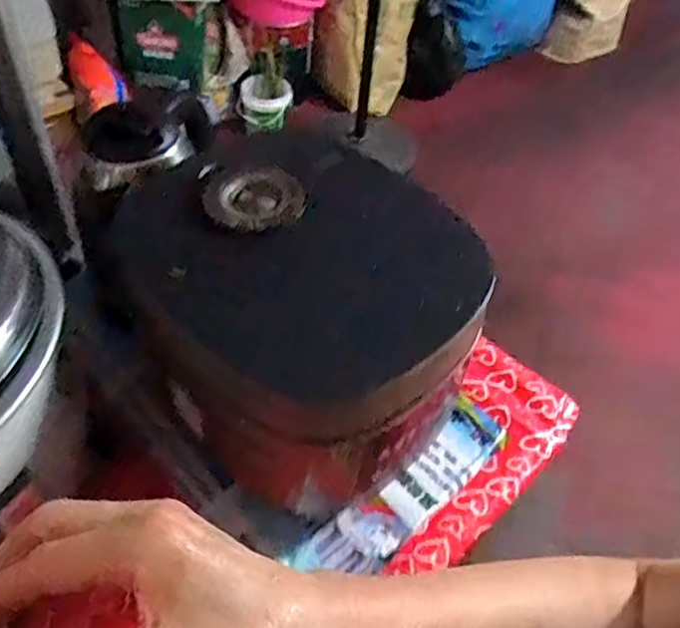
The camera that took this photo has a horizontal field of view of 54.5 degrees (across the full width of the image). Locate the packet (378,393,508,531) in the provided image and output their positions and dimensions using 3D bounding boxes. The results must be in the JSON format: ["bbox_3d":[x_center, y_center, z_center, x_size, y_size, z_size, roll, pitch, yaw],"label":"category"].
[{"bbox_3d":[0.112,0.153,0.692,0.063,0.019,0.162,37,56,23],"label":"packet"}]

